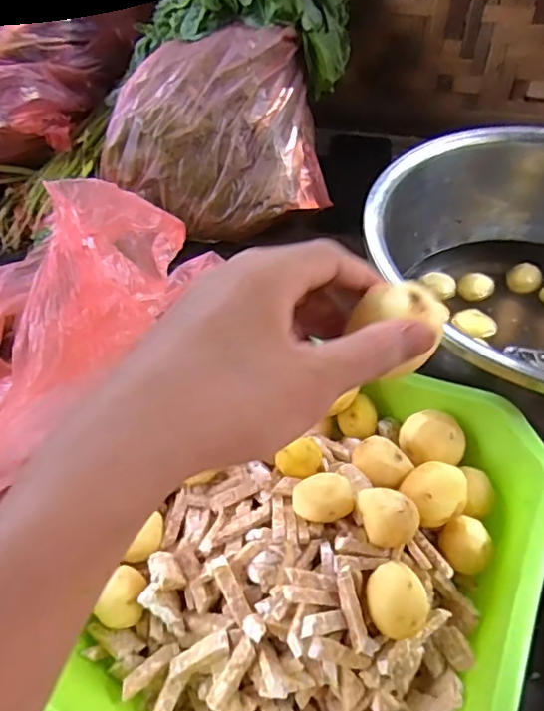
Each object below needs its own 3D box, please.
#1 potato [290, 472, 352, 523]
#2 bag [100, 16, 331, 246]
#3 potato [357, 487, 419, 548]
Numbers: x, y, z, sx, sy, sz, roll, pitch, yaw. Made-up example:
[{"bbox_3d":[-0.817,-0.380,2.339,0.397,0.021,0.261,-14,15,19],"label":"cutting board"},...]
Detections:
[{"bbox_3d":[0.030,0.082,0.326,0.033,0.018,0.023,-16,47,-12],"label":"potato"},{"bbox_3d":[-0.042,-0.231,0.589,0.201,0.140,0.191,17,49,18],"label":"bag"},{"bbox_3d":[0.063,0.089,0.315,0.033,0.021,0.024,4,46,6],"label":"potato"}]

